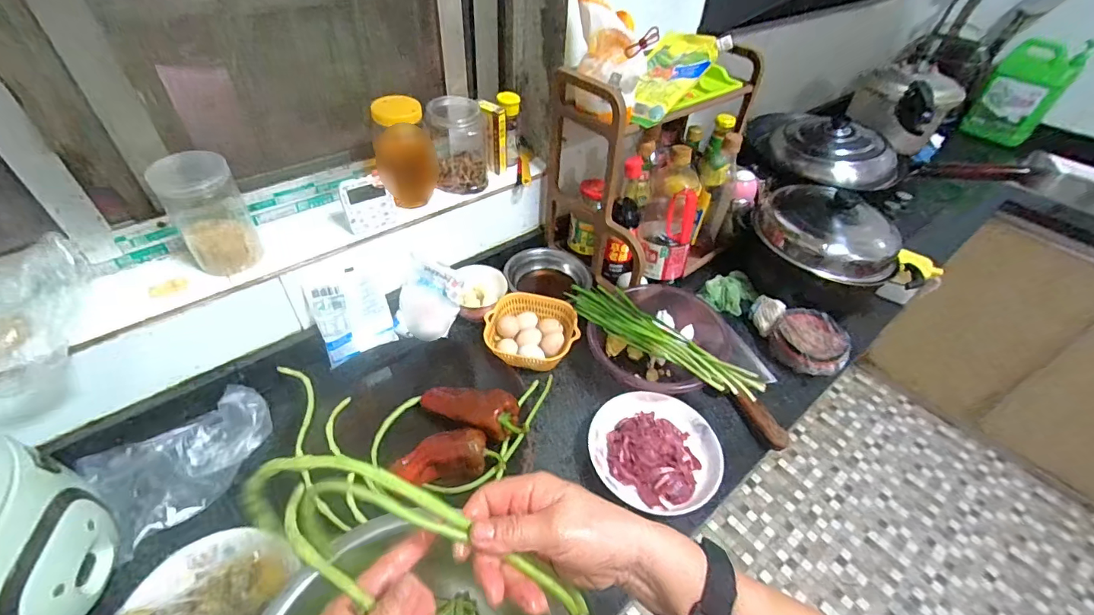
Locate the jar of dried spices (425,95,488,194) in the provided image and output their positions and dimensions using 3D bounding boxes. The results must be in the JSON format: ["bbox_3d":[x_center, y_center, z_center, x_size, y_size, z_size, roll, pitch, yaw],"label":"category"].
[{"bbox_3d":[-0.151,-0.284,0.804,0.094,0.130,0.105,-3,45,-8],"label":"jar of dried spices"}]

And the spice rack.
[{"bbox_3d":[0.221,-0.273,0.912,0.280,0.341,0.396,35,52,27],"label":"spice rack"}]

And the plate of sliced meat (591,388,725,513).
[{"bbox_3d":[0.151,0.201,0.661,0.167,0.036,0.177,2,45,-2],"label":"plate of sliced meat"}]

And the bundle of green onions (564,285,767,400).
[{"bbox_3d":[0.179,0.038,0.745,0.339,0.053,0.093,34,52,26],"label":"bundle of green onions"}]

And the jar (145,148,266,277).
[{"bbox_3d":[-0.429,-0.110,0.602,0.080,0.152,0.084,2,45,-2],"label":"jar"}]

